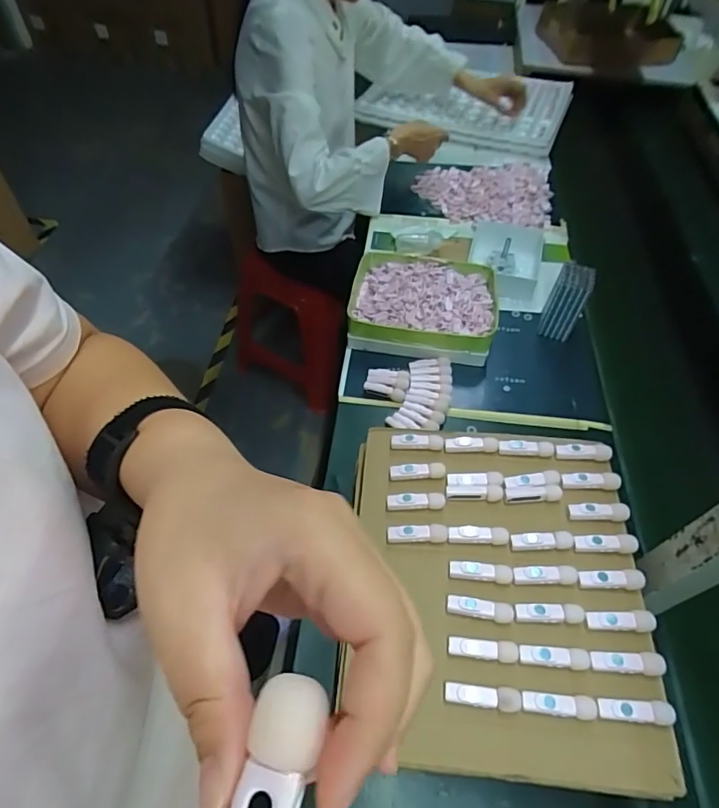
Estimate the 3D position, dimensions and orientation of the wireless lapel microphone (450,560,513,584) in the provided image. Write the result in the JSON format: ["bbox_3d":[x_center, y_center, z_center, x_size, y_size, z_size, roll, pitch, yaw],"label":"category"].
[{"bbox_3d":[0.125,0.172,0.509,0.062,0.011,0.017,8,53,2],"label":"wireless lapel microphone"}]

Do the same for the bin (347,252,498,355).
[{"bbox_3d":[0.106,-0.175,0.828,0.239,0.064,0.188,13,54,6],"label":"bin"}]

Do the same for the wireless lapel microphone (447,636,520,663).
[{"bbox_3d":[0.116,0.232,0.467,0.063,0.011,0.017,7,53,1],"label":"wireless lapel microphone"}]

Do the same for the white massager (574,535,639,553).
[{"bbox_3d":[0.259,0.147,0.521,0.062,0.014,0.018,3,53,-2],"label":"white massager"}]

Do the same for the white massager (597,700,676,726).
[{"bbox_3d":[0.242,0.268,0.432,0.061,0.010,0.018,3,53,-1],"label":"white massager"}]

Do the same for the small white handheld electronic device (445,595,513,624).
[{"bbox_3d":[0.119,0.201,0.487,0.064,0.010,0.016,10,53,4],"label":"small white handheld electronic device"}]

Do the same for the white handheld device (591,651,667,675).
[{"bbox_3d":[0.246,0.237,0.453,0.063,0.013,0.018,3,53,-2],"label":"white handheld device"}]

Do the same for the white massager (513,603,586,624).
[{"bbox_3d":[0.184,0.204,0.483,0.064,0.011,0.018,4,53,-1],"label":"white massager"}]

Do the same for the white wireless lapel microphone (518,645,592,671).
[{"bbox_3d":[0.181,0.235,0.459,0.063,0.007,0.017,6,53,1],"label":"white wireless lapel microphone"}]

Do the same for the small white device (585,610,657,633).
[{"bbox_3d":[0.251,0.208,0.475,0.062,0.016,0.017,5,53,0],"label":"small white device"}]

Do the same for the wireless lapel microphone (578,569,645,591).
[{"bbox_3d":[0.254,0.177,0.499,0.061,0.014,0.018,3,53,-2],"label":"wireless lapel microphone"}]

